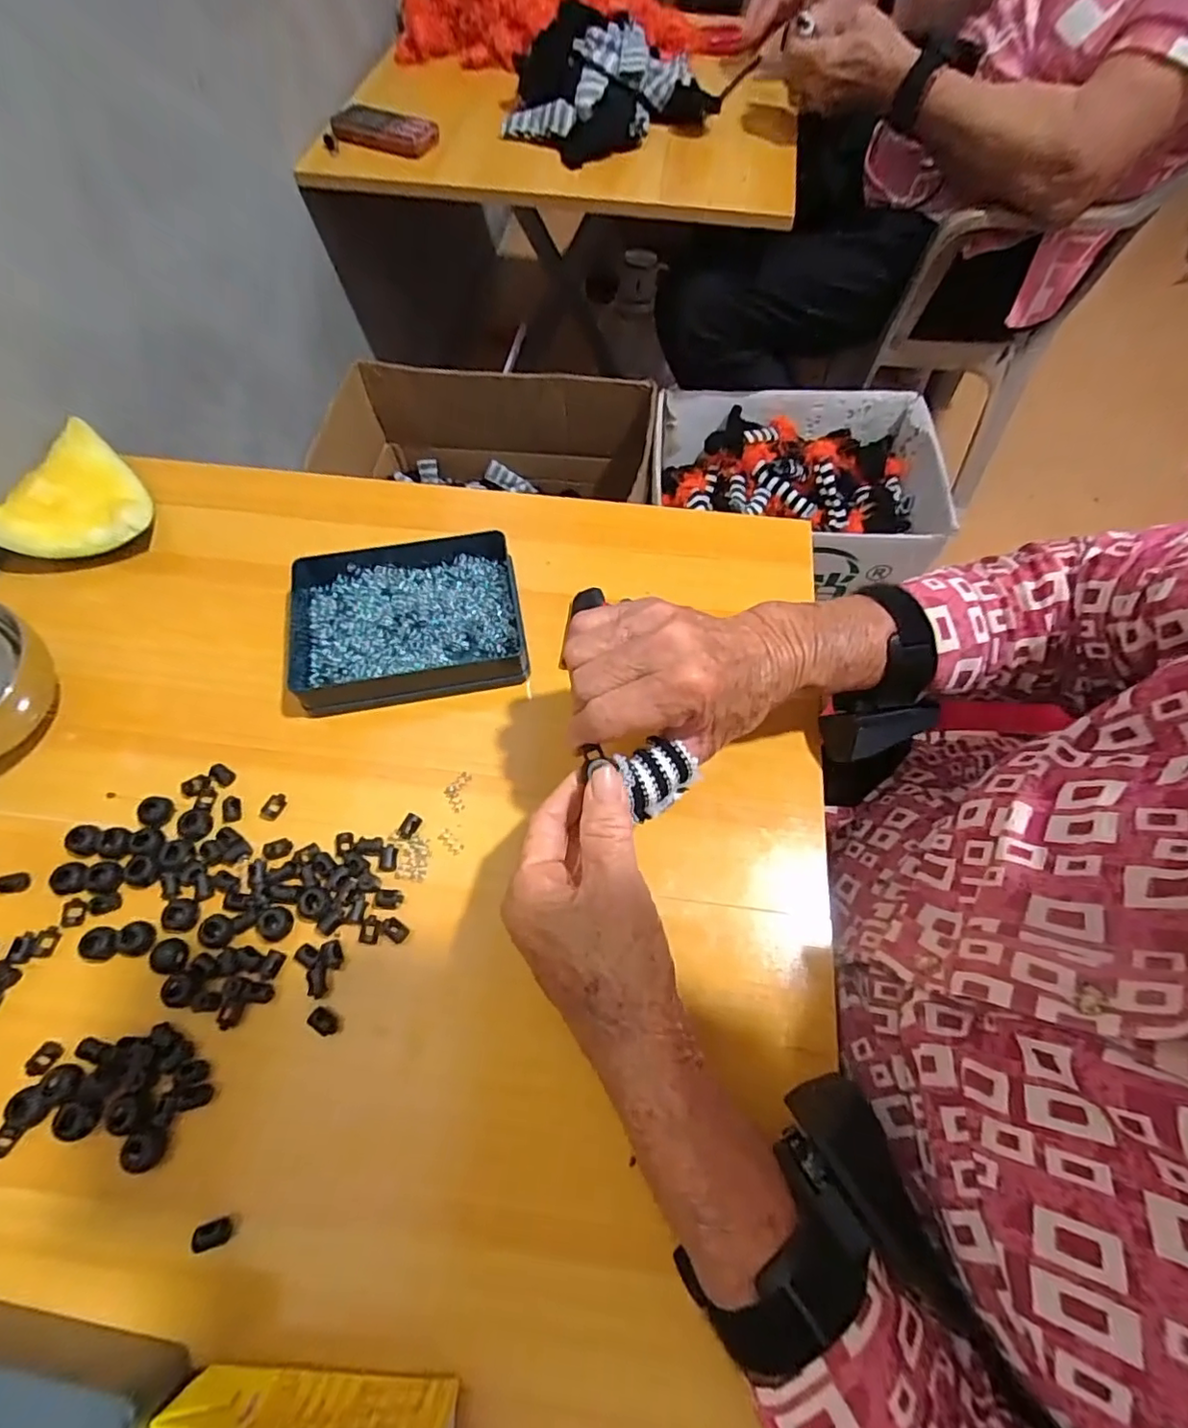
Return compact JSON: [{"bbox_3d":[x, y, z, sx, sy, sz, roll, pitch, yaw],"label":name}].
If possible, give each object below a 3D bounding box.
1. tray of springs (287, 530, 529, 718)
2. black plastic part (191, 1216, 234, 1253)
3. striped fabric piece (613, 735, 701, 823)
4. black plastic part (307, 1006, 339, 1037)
[{"bbox_3d":[-0.128,-0.067,0.405,0.151,0.026,0.122,-9,63,-5],"label":"tray of springs"},{"bbox_3d":[-0.173,0.235,0.267,0.015,0.005,0.010,-15,64,-7],"label":"black plastic part"},{"bbox_3d":[0.033,0.030,0.293,0.037,0.022,0.030,-22,65,-11],"label":"striped fabric piece"},{"bbox_3d":[-0.140,0.160,0.306,0.015,0.006,0.010,32,67,15],"label":"black plastic part"}]

